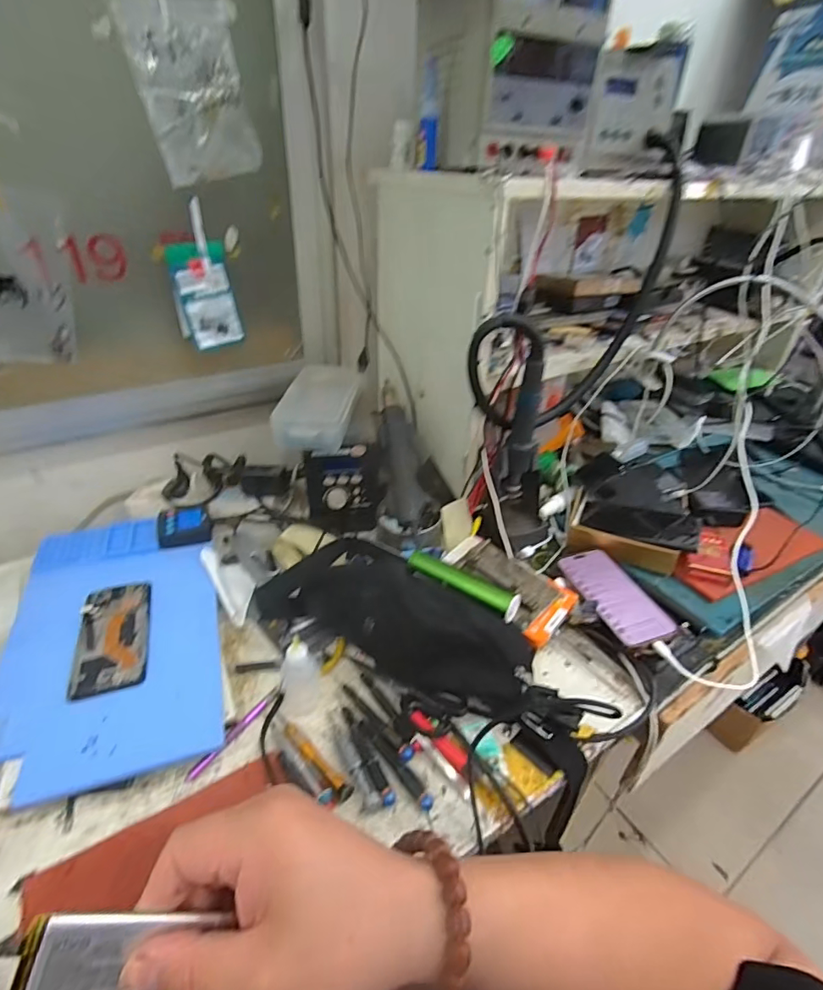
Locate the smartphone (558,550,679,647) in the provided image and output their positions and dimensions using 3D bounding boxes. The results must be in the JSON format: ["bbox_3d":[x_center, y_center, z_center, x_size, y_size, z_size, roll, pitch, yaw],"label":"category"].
[{"bbox_3d":[0.262,0.128,0.641,0.074,0.006,0.157,-13,37,-15],"label":"smartphone"}]

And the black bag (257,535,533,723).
[{"bbox_3d":[-0.016,0.124,0.584,0.319,0.091,0.153,20,38,24],"label":"black bag"}]

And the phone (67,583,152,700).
[{"bbox_3d":[-0.337,0.156,0.560,0.071,0.007,0.155,-12,37,-20],"label":"phone"}]

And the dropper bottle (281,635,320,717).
[{"bbox_3d":[-0.116,0.178,0.510,0.034,0.092,0.042,-1,34,-4],"label":"dropper bottle"}]

